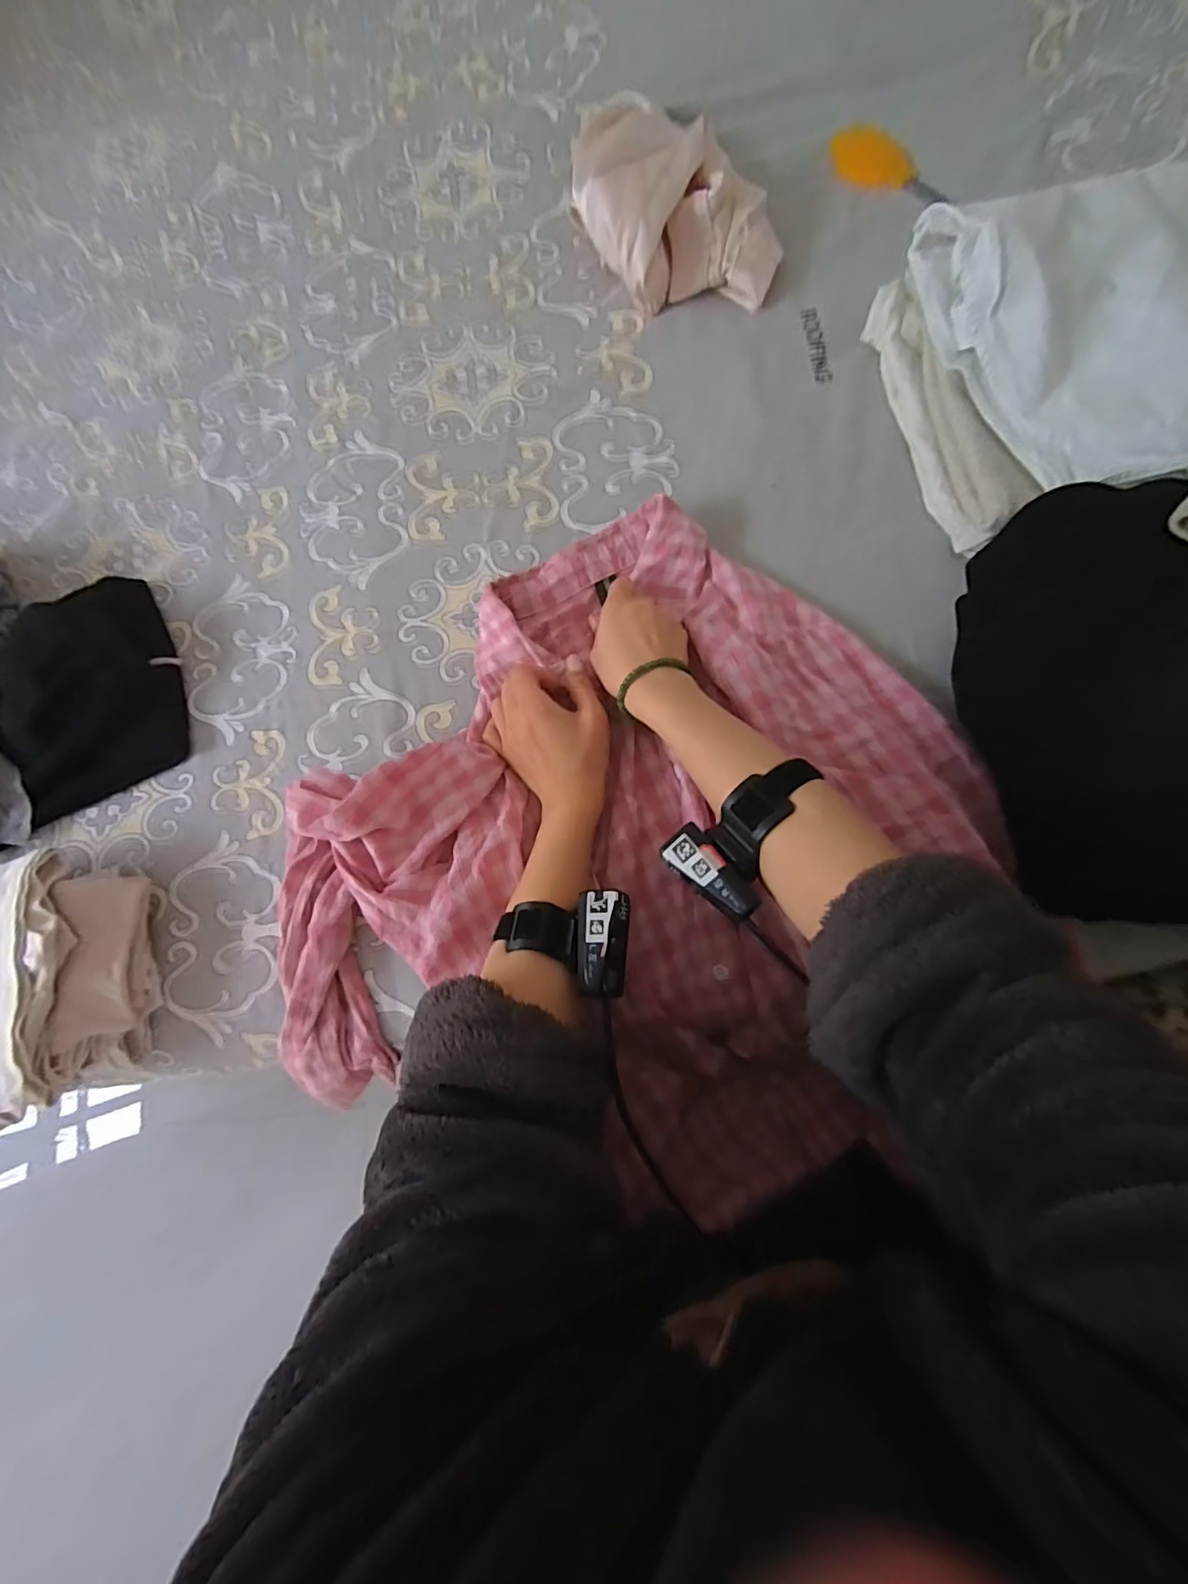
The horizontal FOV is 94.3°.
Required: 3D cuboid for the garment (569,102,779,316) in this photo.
[{"bbox_3d":[0.078,-0.556,0.528,0.190,0.086,0.127,0,80,6],"label":"garment"}]

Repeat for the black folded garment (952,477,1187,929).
[{"bbox_3d":[0.351,-0.054,0.348,0.056,0.209,0.306,-16,78,-37],"label":"black folded garment"}]

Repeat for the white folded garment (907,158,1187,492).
[{"bbox_3d":[0.468,-0.371,0.417,0.362,0.047,0.258,-8,79,5],"label":"white folded garment"}]

